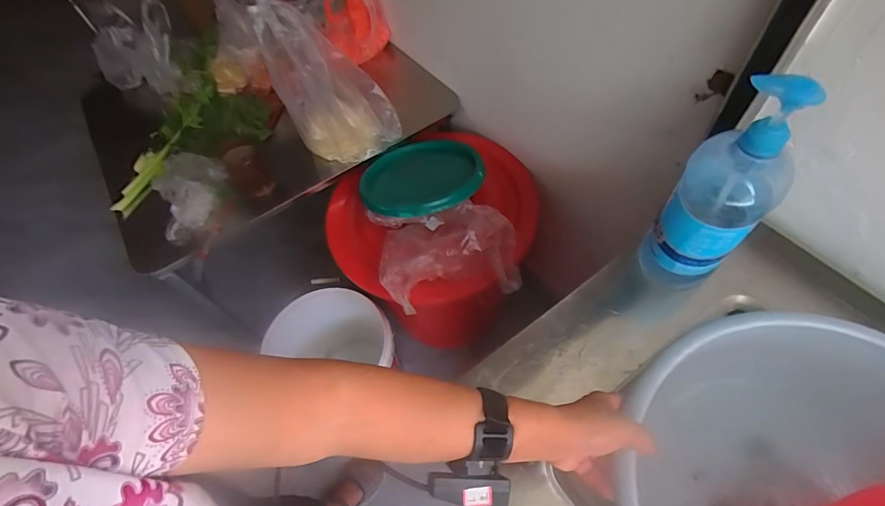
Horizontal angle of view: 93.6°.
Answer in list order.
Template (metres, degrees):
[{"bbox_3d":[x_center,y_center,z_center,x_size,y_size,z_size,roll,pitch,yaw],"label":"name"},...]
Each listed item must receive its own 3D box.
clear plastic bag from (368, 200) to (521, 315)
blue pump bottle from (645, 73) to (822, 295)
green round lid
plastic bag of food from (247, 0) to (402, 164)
[{"bbox_3d":[0.004,-0.012,0.862,0.279,0.106,0.206,-10,56,-3],"label":"clear plastic bag"},{"bbox_3d":[0.301,-0.057,0.453,0.104,0.268,0.083,34,65,24],"label":"blue pump bottle"},{"bbox_3d":[-0.054,-0.187,0.970,0.286,0.045,0.287,-16,39,8],"label":"green round lid"},{"bbox_3d":[-0.235,-0.353,0.916,0.238,0.382,0.106,-13,56,-5],"label":"plastic bag of food"}]

